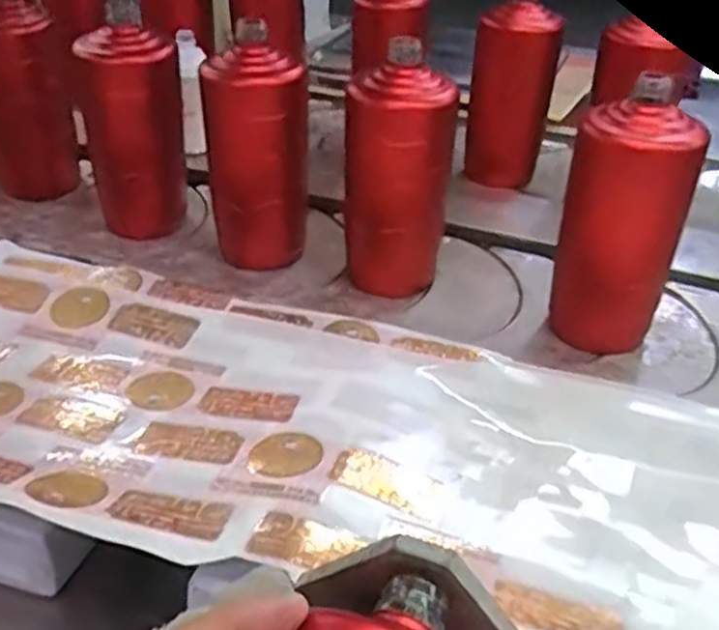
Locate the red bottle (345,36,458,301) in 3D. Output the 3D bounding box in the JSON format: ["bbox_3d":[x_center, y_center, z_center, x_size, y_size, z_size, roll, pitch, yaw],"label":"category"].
[{"bbox_3d":[0.031,-0.104,0.600,0.063,0.190,0.057,-23,42,-30],"label":"red bottle"}]

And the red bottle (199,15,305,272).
[{"bbox_3d":[-0.083,-0.126,0.631,0.068,0.179,0.058,14,35,16],"label":"red bottle"}]

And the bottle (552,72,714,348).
[{"bbox_3d":[0.183,-0.062,0.553,0.060,0.191,0.066,-25,43,-32],"label":"bottle"}]

